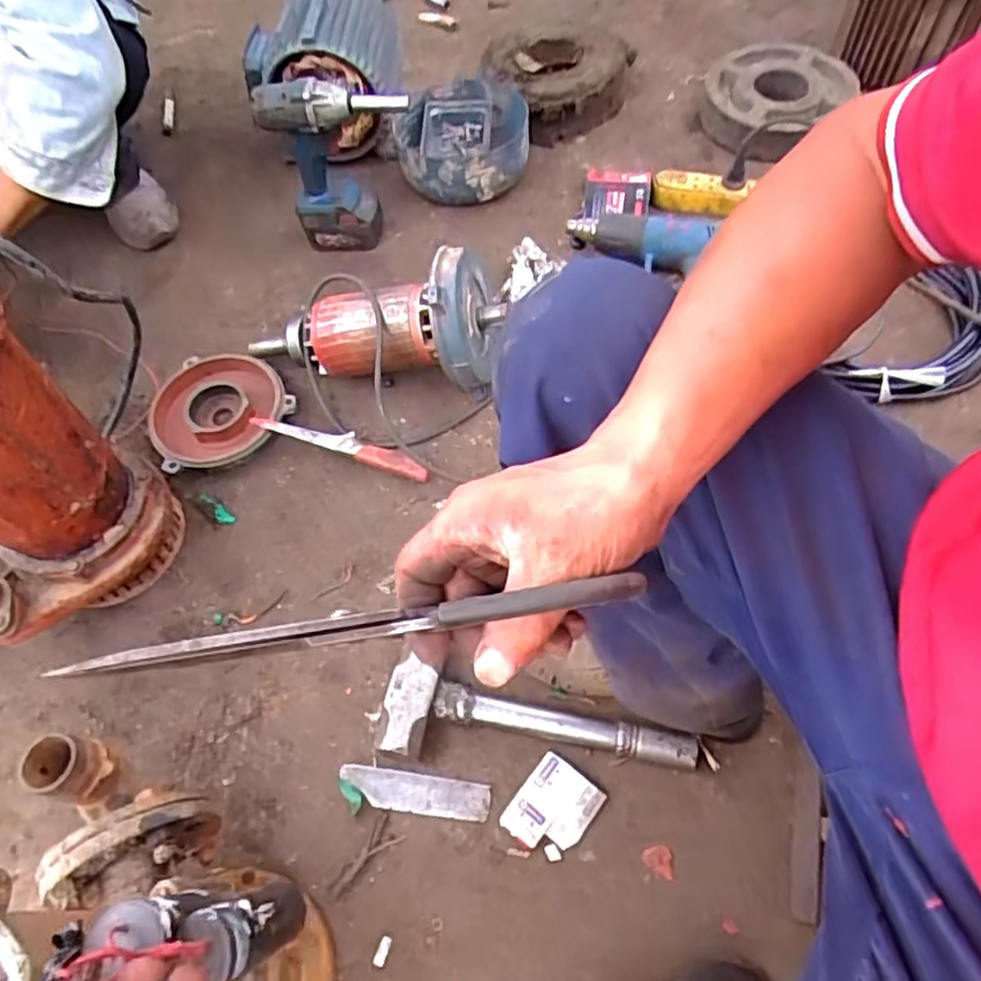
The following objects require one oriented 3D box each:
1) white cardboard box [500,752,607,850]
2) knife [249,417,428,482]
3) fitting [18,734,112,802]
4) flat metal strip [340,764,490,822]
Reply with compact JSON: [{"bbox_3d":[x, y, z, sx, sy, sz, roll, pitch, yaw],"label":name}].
[{"bbox_3d":[0.063,0.317,0.688,0.073,0.004,0.085,34,77,16],"label":"white cardboard box"},{"bbox_3d":[-0.195,-0.063,0.916,0.249,0.027,0.037,18,60,12],"label":"knife"},{"bbox_3d":[-0.354,0.234,0.583,0.050,0.066,0.046,-1,58,1],"label":"fitting"},{"bbox_3d":[-0.079,0.311,0.711,0.155,0.004,0.038,5,66,7],"label":"flat metal strip"}]

